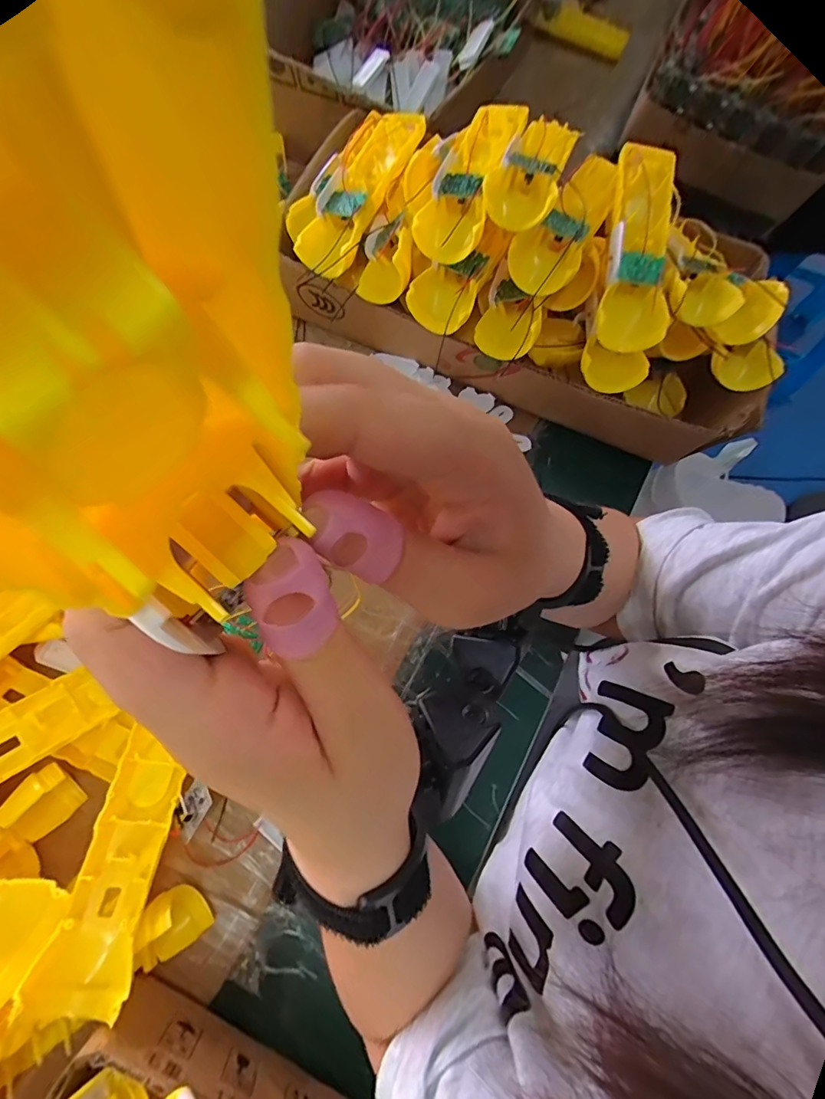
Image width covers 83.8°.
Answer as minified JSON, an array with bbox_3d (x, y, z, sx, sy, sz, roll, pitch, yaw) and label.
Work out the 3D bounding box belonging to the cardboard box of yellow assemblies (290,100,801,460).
[{"bbox_3d":[0.104,-0.236,0.395,0.405,0.130,0.200,27,73,6],"label":"cardboard box of yellow assemblies"}]

